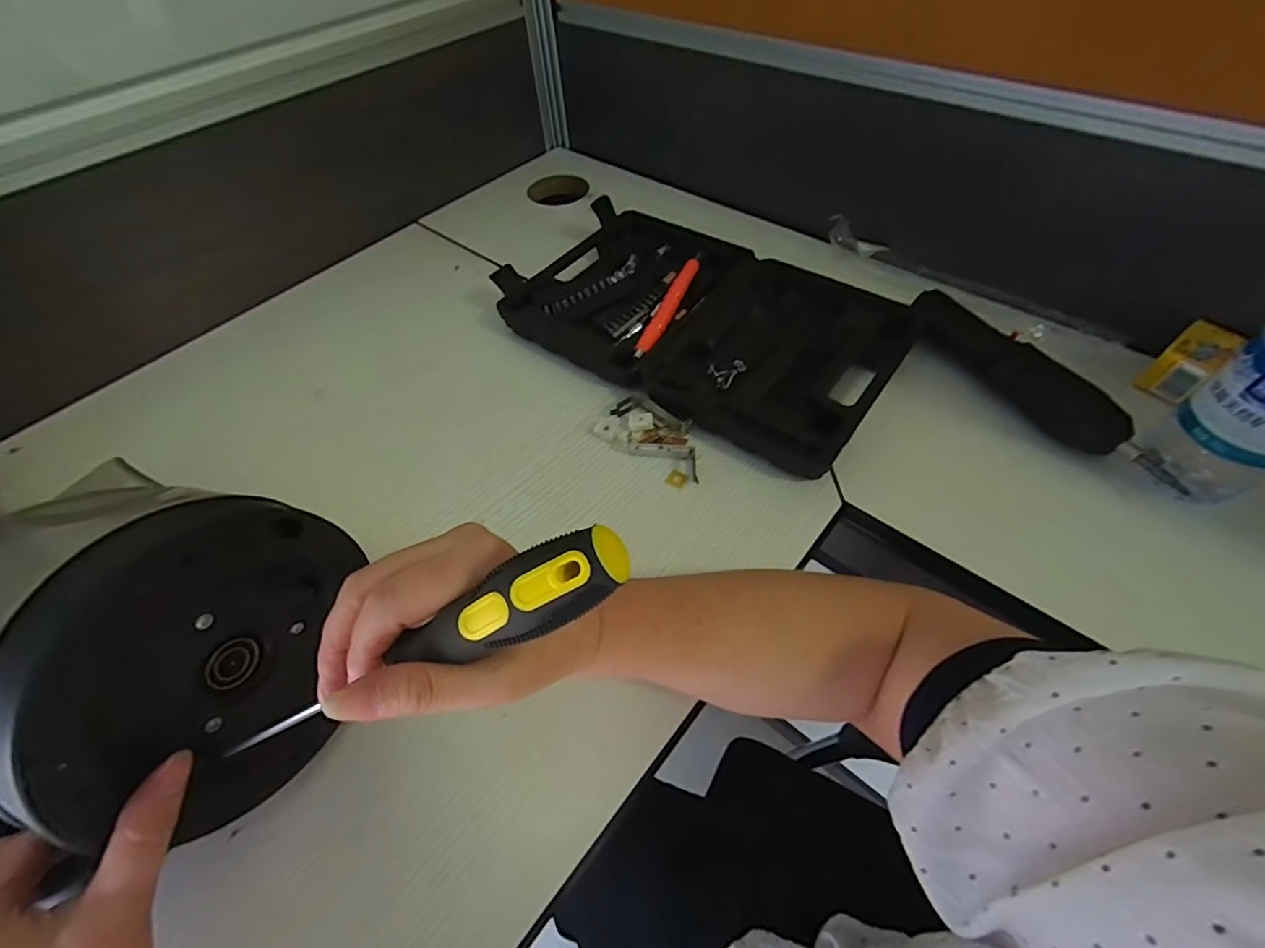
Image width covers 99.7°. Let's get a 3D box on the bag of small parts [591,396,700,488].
[{"bbox_3d":[0.019,-0.029,0.427,0.093,0.018,0.051,37,63,18],"label":"bag of small parts"}]

